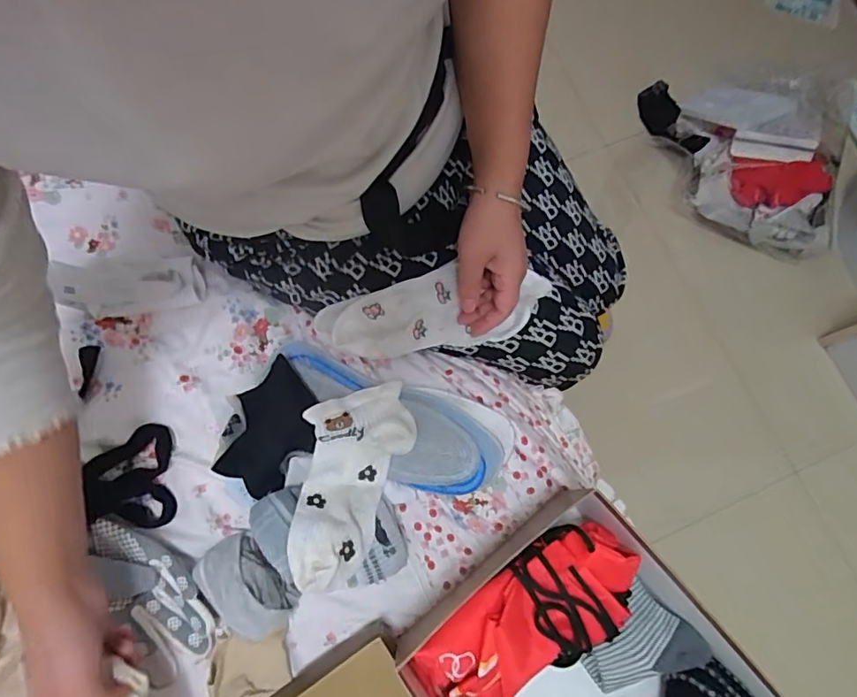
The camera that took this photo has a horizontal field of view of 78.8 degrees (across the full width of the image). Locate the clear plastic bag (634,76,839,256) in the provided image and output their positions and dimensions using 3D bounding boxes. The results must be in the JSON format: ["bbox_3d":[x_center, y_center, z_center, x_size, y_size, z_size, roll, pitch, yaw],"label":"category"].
[{"bbox_3d":[0.688,-0.416,1.124,0.306,0.143,0.464,-11,76,-5],"label":"clear plastic bag"}]

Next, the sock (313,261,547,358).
[{"bbox_3d":[0.007,-0.034,0.518,0.224,0.032,0.085,-20,103,1],"label":"sock"}]

